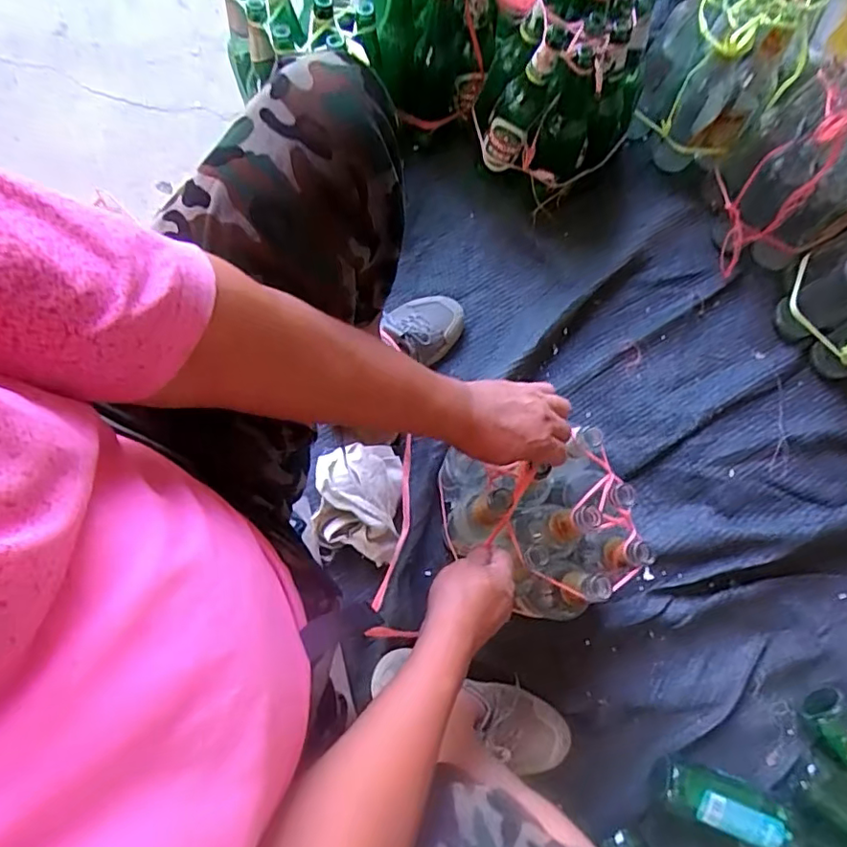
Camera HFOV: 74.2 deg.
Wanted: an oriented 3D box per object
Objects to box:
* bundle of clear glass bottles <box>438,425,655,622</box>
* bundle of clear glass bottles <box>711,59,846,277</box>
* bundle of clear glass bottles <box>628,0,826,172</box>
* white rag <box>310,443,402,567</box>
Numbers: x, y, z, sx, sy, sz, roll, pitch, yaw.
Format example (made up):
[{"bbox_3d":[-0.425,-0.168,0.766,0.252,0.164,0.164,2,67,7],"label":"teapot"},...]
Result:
[{"bbox_3d":[0.131,0.134,0.690,0.201,0.212,0.198,0,76,-1],"label":"bundle of clear glass bottles"},{"bbox_3d":[0.594,-0.397,0.841,0.280,0.241,0.193,-31,78,-8],"label":"bundle of clear glass bottles"},{"bbox_3d":[0.486,-0.593,0.905,0.210,0.251,0.245,32,77,7],"label":"bundle of clear glass bottles"},{"bbox_3d":[-0.096,0.112,0.806,0.119,0.051,0.164,3,76,0],"label":"white rag"}]

